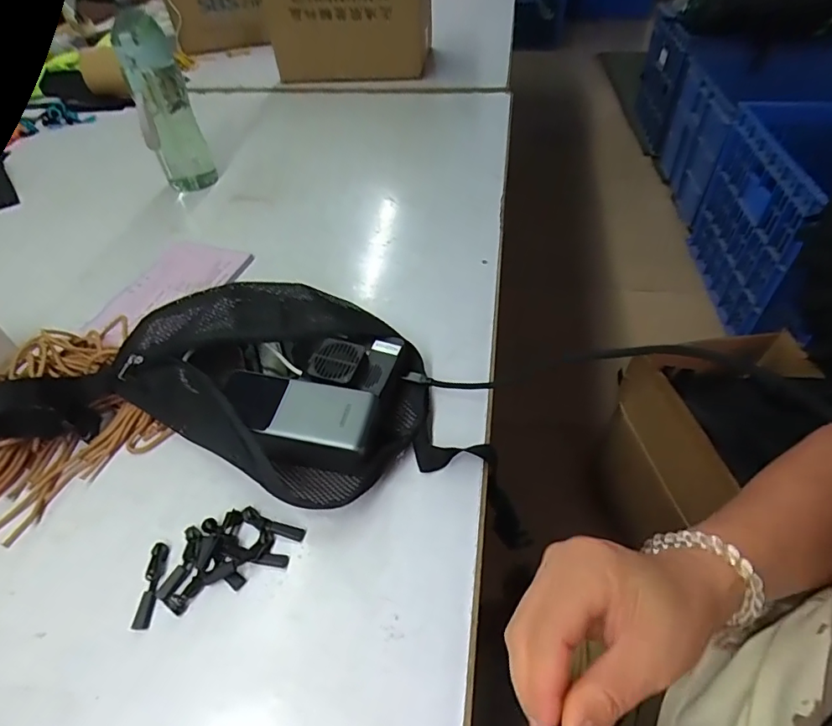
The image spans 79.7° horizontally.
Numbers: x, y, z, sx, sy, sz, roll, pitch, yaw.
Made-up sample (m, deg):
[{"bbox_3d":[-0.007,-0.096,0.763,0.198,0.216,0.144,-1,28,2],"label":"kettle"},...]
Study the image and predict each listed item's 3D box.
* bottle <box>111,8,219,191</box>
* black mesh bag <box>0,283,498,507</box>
[{"bbox_3d":[-0.328,-0.327,0.658,0.070,0.206,0.080,-21,49,-15],"label":"bottle"},{"bbox_3d":[-0.124,0.009,0.440,0.368,0.075,0.223,7,48,9],"label":"black mesh bag"}]

